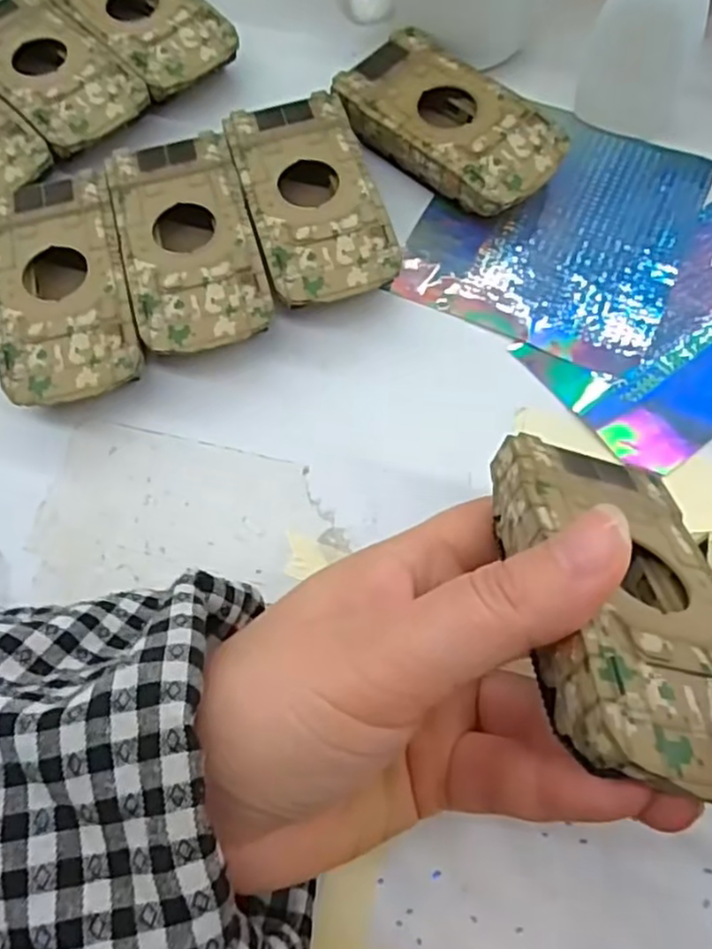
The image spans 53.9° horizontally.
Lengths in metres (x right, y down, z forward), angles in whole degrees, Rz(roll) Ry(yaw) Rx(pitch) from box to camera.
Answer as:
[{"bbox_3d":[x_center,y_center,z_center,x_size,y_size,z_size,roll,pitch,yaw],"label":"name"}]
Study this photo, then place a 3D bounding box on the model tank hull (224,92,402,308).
[{"bbox_3d":[-0.018,-0.109,0.285,0.049,0.023,0.096,-16,69,-4],"label":"model tank hull"}]

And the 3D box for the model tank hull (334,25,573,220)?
[{"bbox_3d":[0.040,-0.145,0.300,0.094,0.025,0.054,39,75,16],"label":"model tank hull"}]

